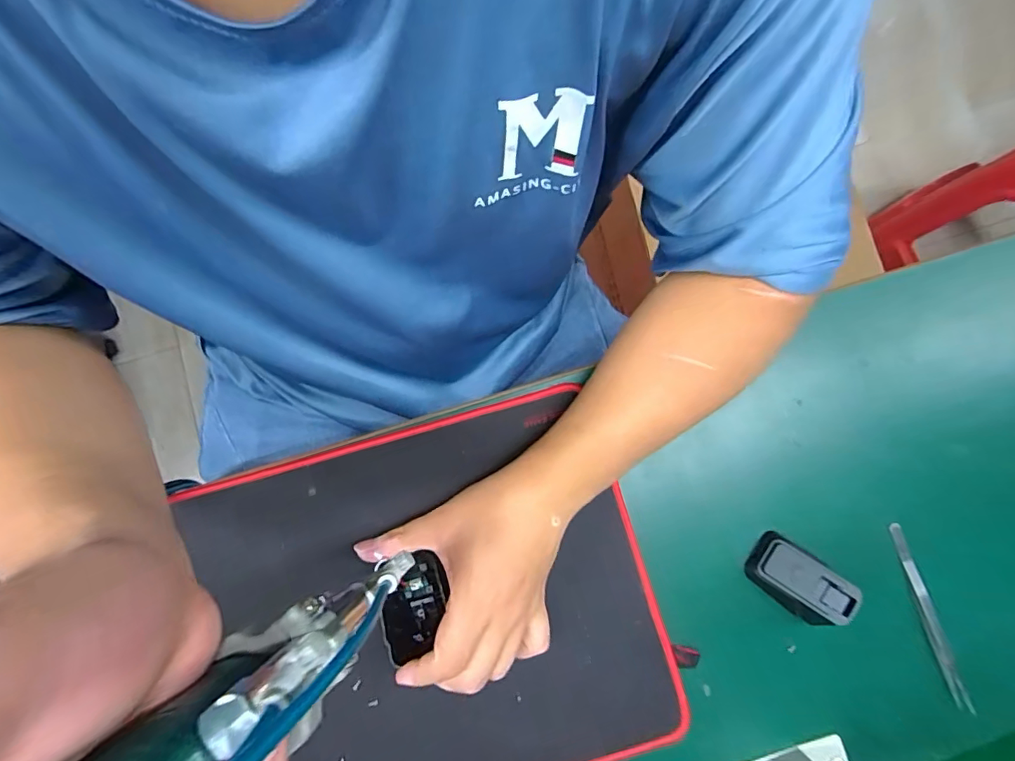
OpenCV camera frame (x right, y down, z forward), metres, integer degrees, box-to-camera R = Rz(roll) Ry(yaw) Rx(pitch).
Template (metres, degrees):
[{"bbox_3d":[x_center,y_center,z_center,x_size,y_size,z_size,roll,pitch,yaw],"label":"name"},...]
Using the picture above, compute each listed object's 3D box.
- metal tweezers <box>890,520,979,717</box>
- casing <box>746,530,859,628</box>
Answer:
[{"bbox_3d":[0.317,0.175,0.373,0.010,0.004,0.129,-11,75,-2],"label":"metal tweezers"},{"bbox_3d":[0.216,0.148,0.362,0.066,0.037,0.042,41,82,5],"label":"casing"}]

